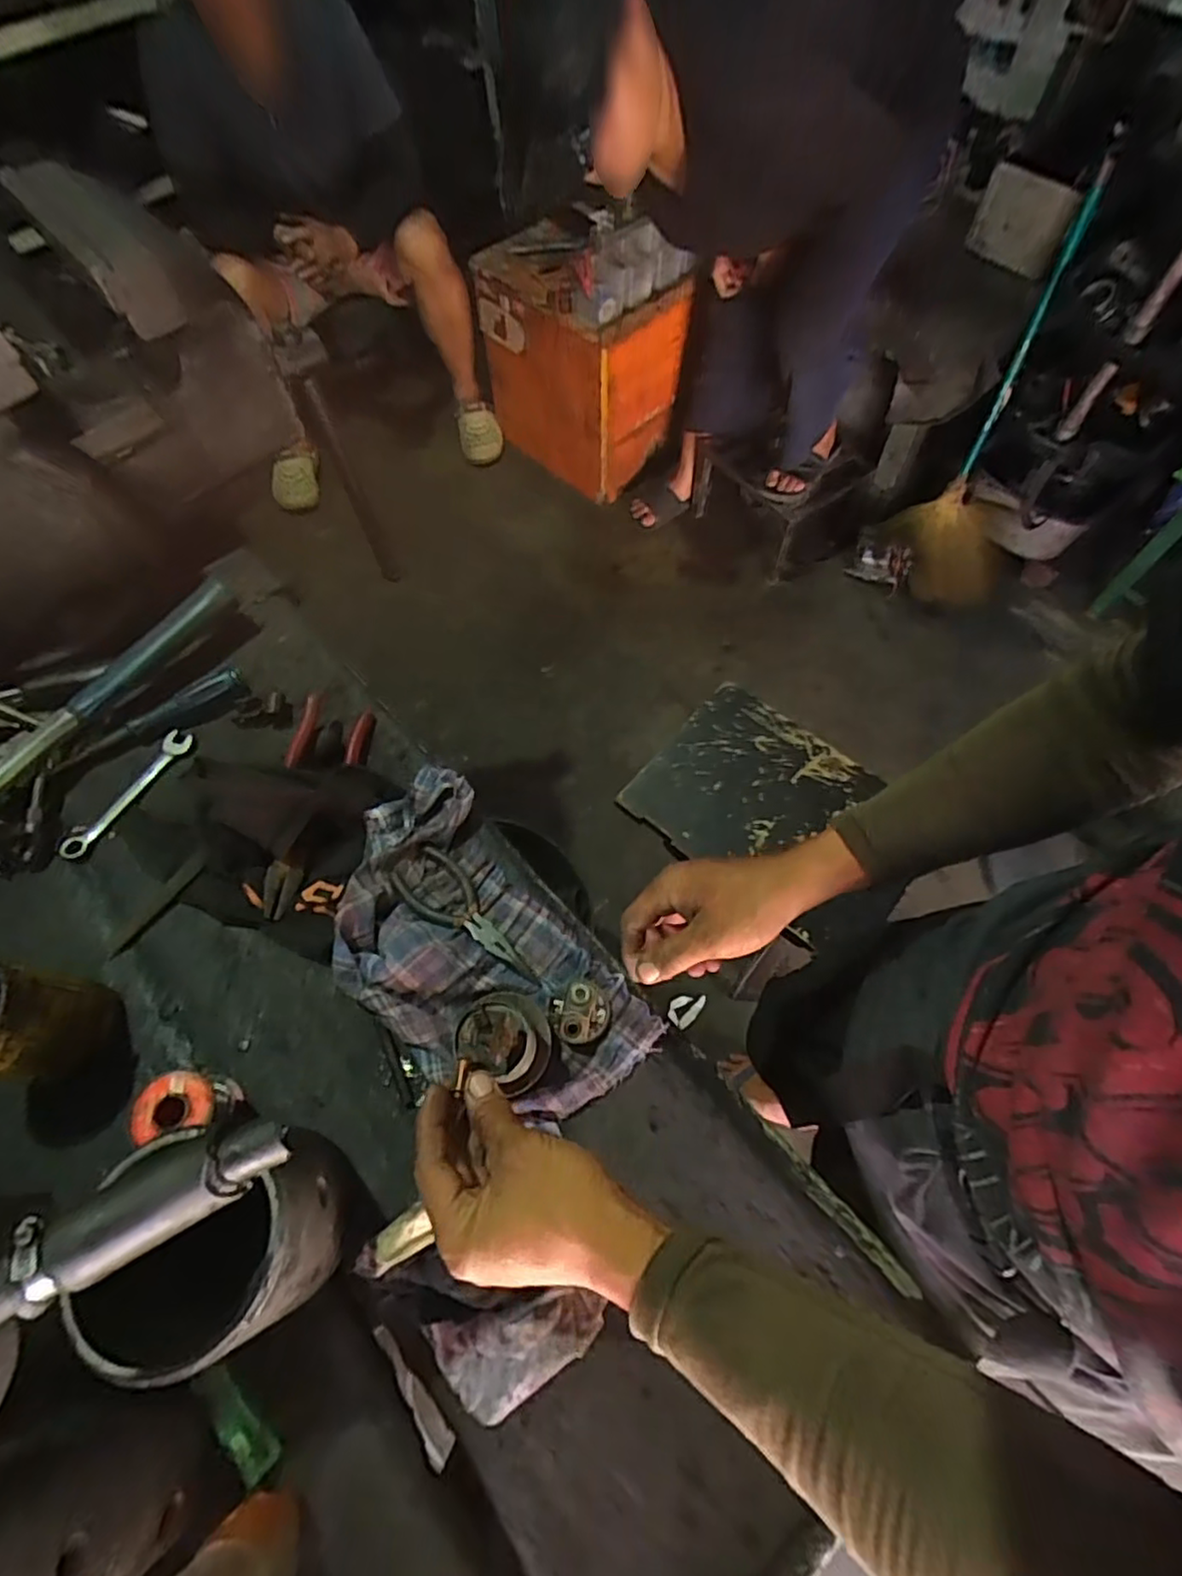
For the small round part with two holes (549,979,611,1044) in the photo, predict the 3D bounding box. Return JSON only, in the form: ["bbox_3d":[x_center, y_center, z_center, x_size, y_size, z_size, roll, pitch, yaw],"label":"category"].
[{"bbox_3d":[-0.008,0.171,0.501,0.046,0.028,0.047,-1,65,1],"label":"small round part with two holes"}]

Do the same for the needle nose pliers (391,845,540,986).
[{"bbox_3d":[-0.102,0.111,0.541,0.054,0.013,0.145,-42,70,-16],"label":"needle nose pliers"}]

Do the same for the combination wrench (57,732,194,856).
[{"bbox_3d":[-0.424,0.003,0.596,0.026,0.004,0.142,31,69,15],"label":"combination wrench"}]

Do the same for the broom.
[{"bbox_3d":[0.894,-0.820,1.430,0.281,0.846,0.126,3,38,0],"label":"broom"}]

